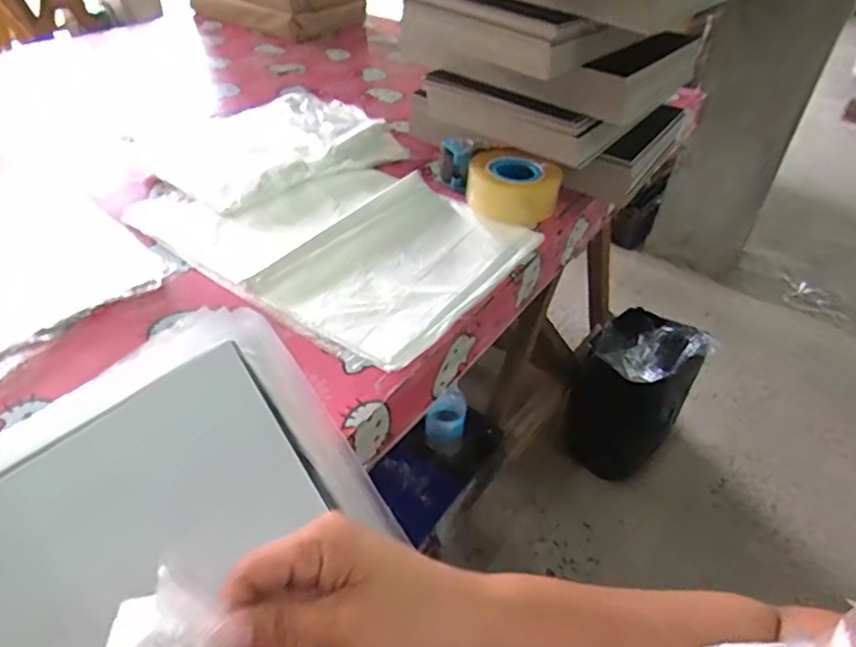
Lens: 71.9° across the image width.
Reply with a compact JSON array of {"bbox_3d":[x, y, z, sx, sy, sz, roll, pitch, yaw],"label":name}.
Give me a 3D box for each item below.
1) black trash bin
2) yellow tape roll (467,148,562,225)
[{"bbox_3d":[0.500,0.176,1.462,0.236,0.368,0.262,32,48,29],"label":"black trash bin"},{"bbox_3d":[0.120,-0.199,0.828,0.122,0.054,0.122,2,40,-2],"label":"yellow tape roll"}]

